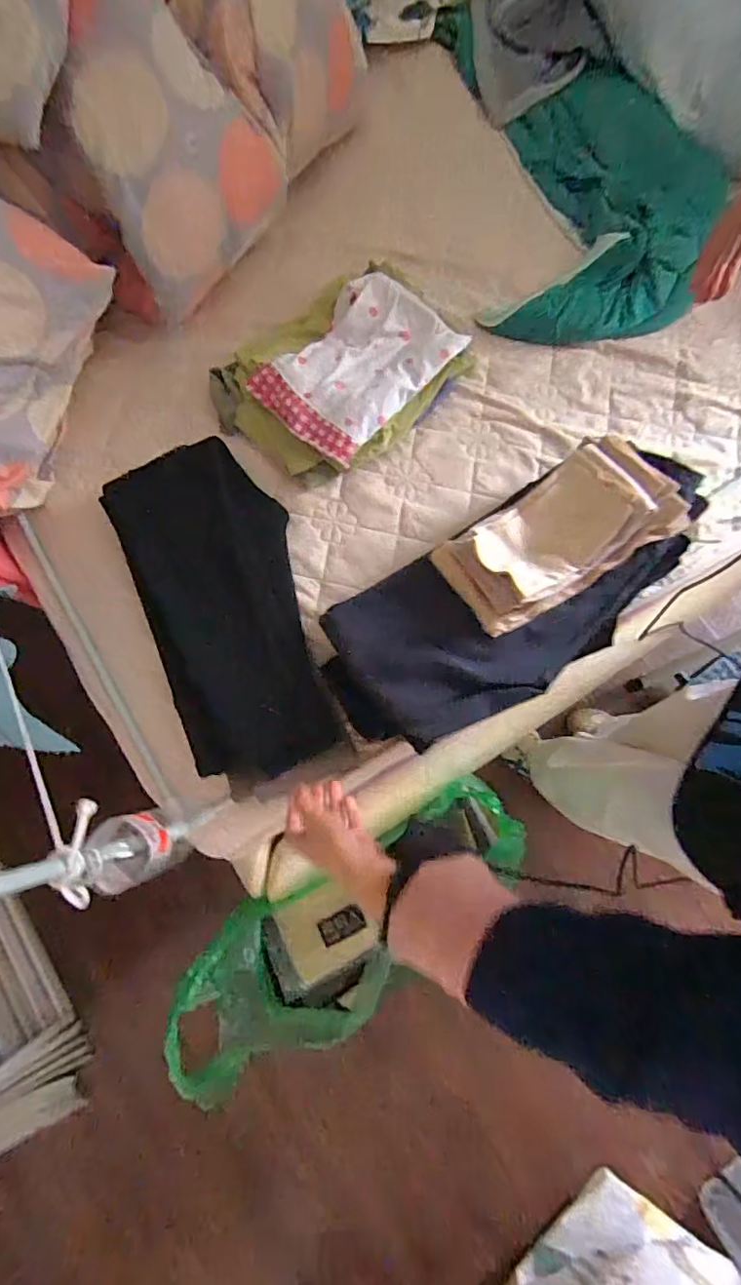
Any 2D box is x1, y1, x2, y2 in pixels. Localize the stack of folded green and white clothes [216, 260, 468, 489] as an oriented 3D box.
[{"bbox_3d":[-0.042,-0.380,0.755,0.326,0.062,0.251,-43,81,-7],"label":"stack of folded green and white clothes"}]

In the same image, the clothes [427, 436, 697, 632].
[{"bbox_3d":[0.212,-0.133,0.625,0.256,0.066,0.148,-30,79,-5],"label":"clothes"}]

